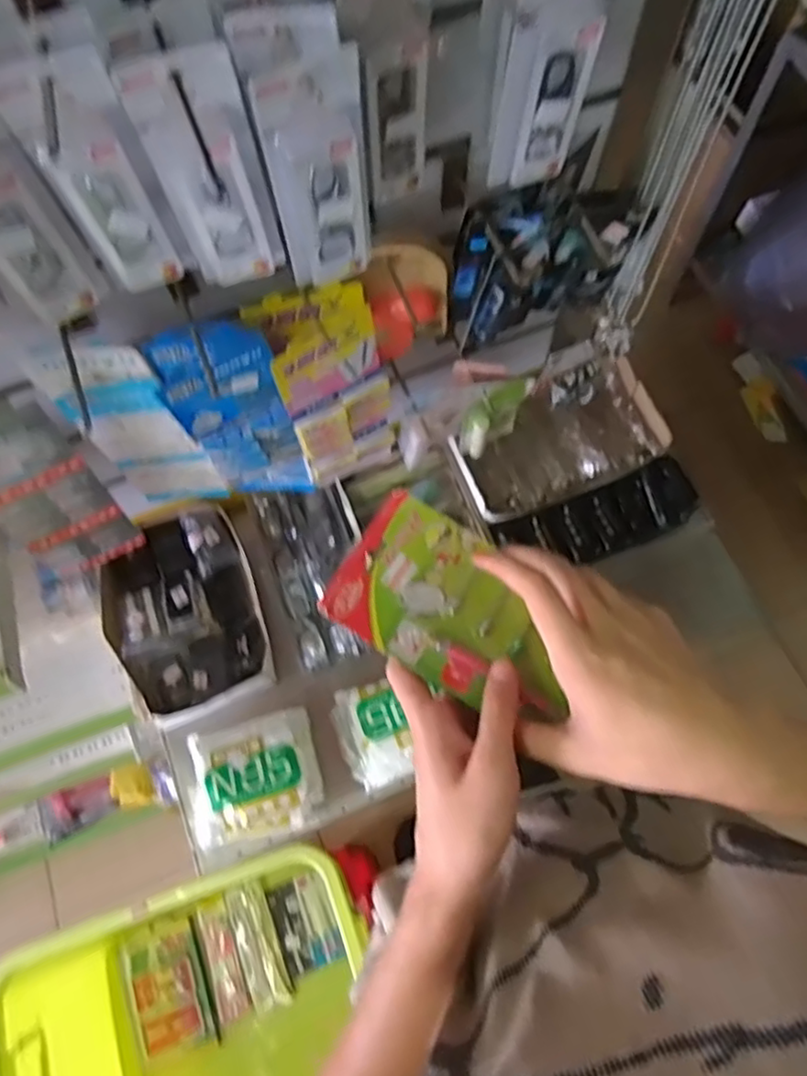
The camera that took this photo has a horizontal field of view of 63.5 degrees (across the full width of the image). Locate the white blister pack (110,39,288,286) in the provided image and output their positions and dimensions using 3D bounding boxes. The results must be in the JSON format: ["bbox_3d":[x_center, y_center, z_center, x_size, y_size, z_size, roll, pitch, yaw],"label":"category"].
[{"bbox_3d":[-0.114,-0.214,0.394,0.061,0.146,0.017,-13,70,-2],"label":"white blister pack"}]

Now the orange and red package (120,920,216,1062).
[{"bbox_3d":[-0.401,0.764,1.102,0.129,0.016,0.175,-20,70,-5],"label":"orange and red package"}]

